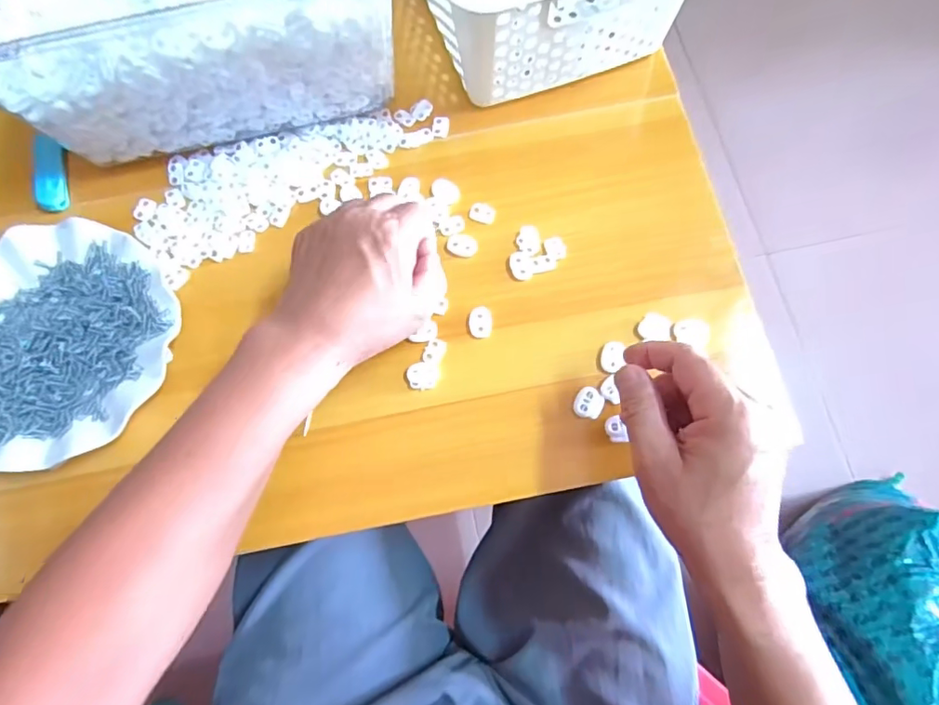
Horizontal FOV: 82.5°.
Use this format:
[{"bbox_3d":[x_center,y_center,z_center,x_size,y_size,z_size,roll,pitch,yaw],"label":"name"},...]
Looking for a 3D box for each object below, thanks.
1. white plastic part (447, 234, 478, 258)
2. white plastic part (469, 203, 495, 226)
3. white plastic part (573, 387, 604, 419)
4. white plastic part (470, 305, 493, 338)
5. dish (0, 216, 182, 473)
[{"bbox_3d":[-0.006,-0.084,0.419,0.023,0.004,0.018,4,74,3],"label":"white plastic part"},{"bbox_3d":[0.010,-0.111,0.426,0.020,0.004,0.016,17,75,6],"label":"white plastic part"},{"bbox_3d":[0.086,0.036,0.385,0.020,0.007,0.023,19,75,7],"label":"white plastic part"},{"bbox_3d":[0.009,-0.024,0.402,0.017,0.005,0.025,0,74,2],"label":"white plastic part"},{"bbox_3d":[-0.306,-0.009,0.392,0.177,0.017,0.176,0,74,1],"label":"dish"}]

